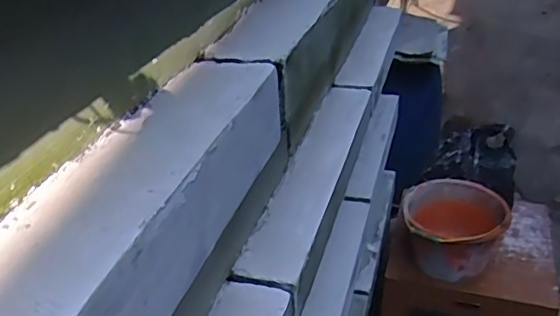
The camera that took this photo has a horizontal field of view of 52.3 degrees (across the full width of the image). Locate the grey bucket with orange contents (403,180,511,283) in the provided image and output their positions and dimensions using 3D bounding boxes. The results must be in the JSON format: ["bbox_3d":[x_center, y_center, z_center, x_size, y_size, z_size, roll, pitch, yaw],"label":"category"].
[{"bbox_3d":[0.472,0.198,1.533,0.274,0.167,0.248,0,29,9],"label":"grey bucket with orange contents"}]

